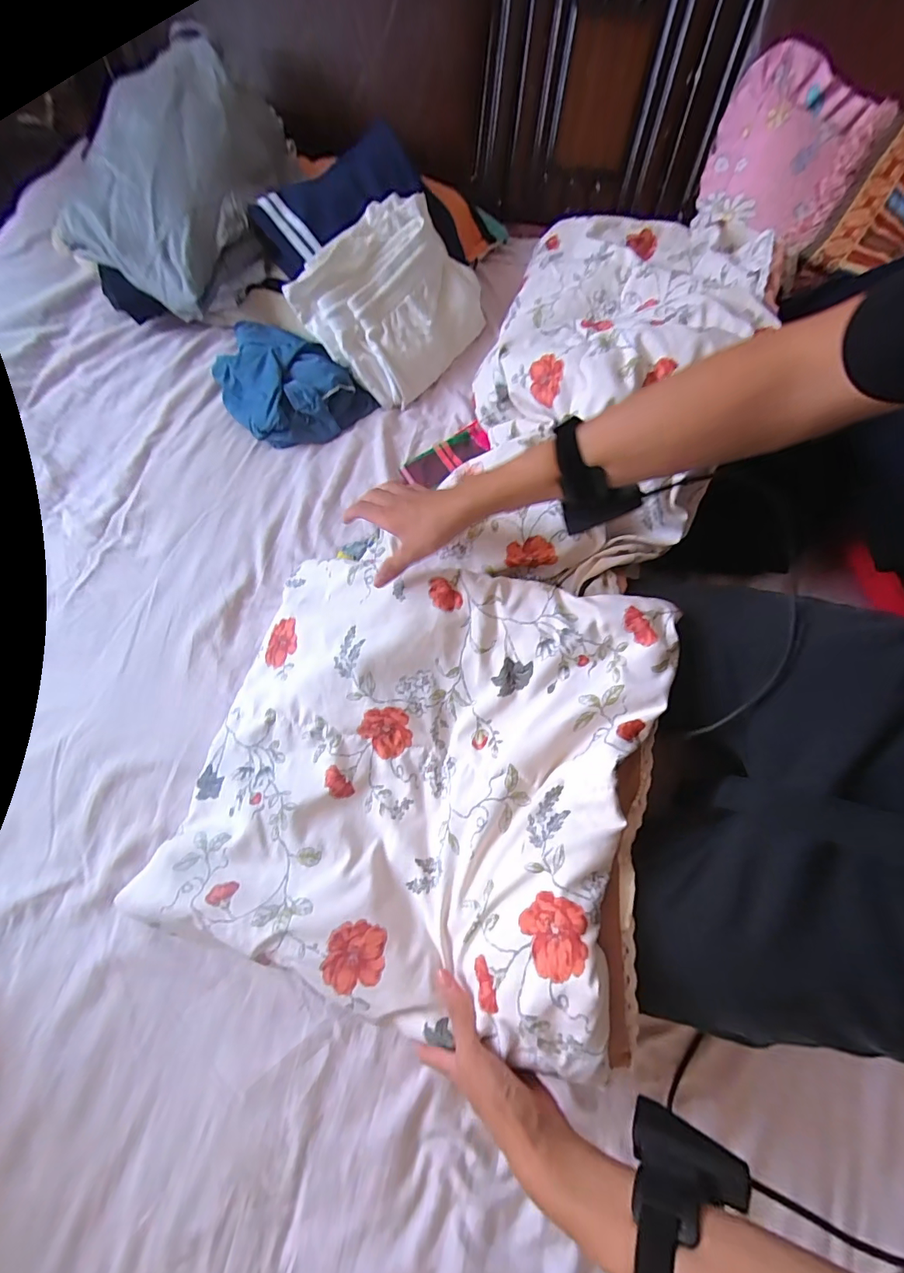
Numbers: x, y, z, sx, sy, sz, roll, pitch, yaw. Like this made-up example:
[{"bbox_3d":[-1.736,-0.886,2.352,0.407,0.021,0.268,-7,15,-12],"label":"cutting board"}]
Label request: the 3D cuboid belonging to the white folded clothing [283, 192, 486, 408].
[{"bbox_3d":[-0.082,-0.495,0.697,0.246,0.062,0.216,-43,111,-1],"label":"white folded clothing"}]

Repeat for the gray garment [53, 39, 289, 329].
[{"bbox_3d":[-0.369,-0.647,0.680,0.222,0.192,0.322,25,73,9],"label":"gray garment"}]

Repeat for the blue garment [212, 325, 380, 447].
[{"bbox_3d":[-0.252,-0.368,0.699,0.221,0.071,0.155,34,75,11],"label":"blue garment"}]

